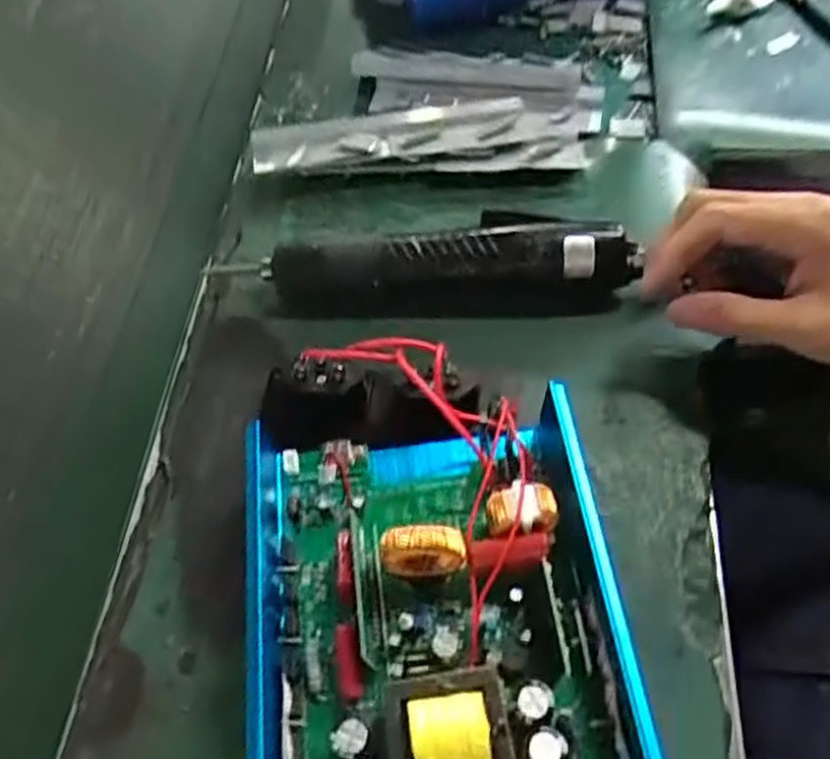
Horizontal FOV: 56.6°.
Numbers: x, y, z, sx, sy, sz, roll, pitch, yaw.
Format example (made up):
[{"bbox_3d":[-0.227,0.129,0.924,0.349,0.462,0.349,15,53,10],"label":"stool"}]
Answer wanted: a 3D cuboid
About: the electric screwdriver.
[{"bbox_3d":[0.006,-0.060,0.430,0.226,0.040,0.036,-2,58,8],"label":"electric screwdriver"}]

